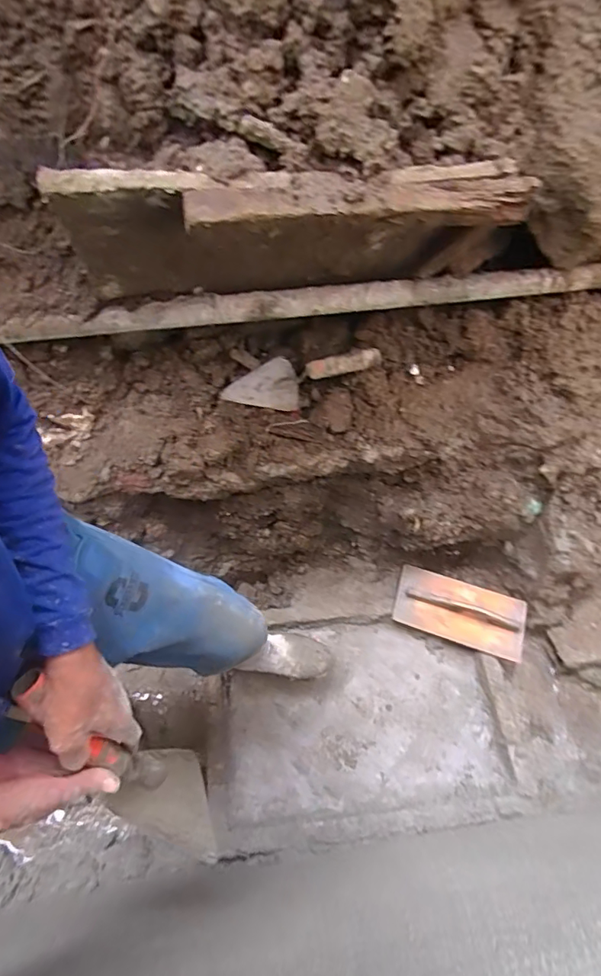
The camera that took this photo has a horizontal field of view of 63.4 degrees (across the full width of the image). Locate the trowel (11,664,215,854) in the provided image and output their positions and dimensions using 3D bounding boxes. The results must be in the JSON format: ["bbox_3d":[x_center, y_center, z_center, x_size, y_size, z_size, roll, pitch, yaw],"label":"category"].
[{"bbox_3d":[-0.188,0.297,0.527,0.094,0.327,0.055,-41,31,-22],"label":"trowel"}]

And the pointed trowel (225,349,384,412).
[{"bbox_3d":[0.003,-0.235,1.011,0.320,0.083,0.098,-12,59,17],"label":"pointed trowel"}]

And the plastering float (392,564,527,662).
[{"bbox_3d":[0.424,0.332,1.308,0.332,0.060,0.168,18,61,8],"label":"plastering float"}]

